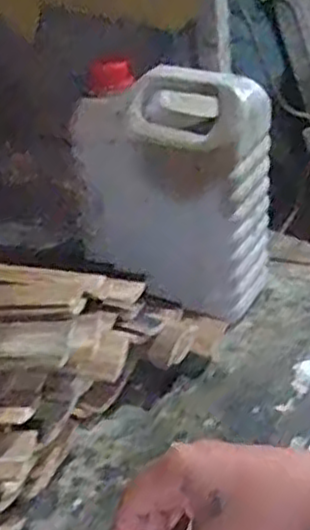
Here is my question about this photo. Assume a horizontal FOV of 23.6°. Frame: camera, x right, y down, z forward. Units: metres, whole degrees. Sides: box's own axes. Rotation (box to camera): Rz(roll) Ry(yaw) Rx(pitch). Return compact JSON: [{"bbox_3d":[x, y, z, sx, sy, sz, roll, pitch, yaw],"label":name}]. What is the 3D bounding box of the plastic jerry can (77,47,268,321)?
[{"bbox_3d":[0.020,-0.062,0.714,0.165,0.243,0.091,11,36,29],"label":"plastic jerry can"}]

